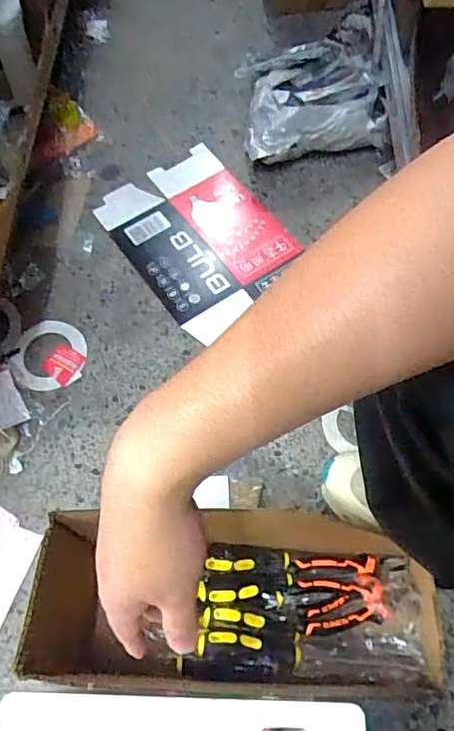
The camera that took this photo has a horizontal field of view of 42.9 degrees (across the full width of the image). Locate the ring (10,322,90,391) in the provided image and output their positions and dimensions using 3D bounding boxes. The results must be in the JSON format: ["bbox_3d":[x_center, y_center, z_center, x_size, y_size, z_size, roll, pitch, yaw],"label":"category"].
[{"bbox_3d":[-0.268,-0.018,0.874,0.105,0.016,0.111,-1,63,2],"label":"ring"}]

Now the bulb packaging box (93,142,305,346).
[{"bbox_3d":[-0.045,-0.220,0.970,0.244,0.013,0.327,-34,67,-13],"label":"bulb packaging box"}]

